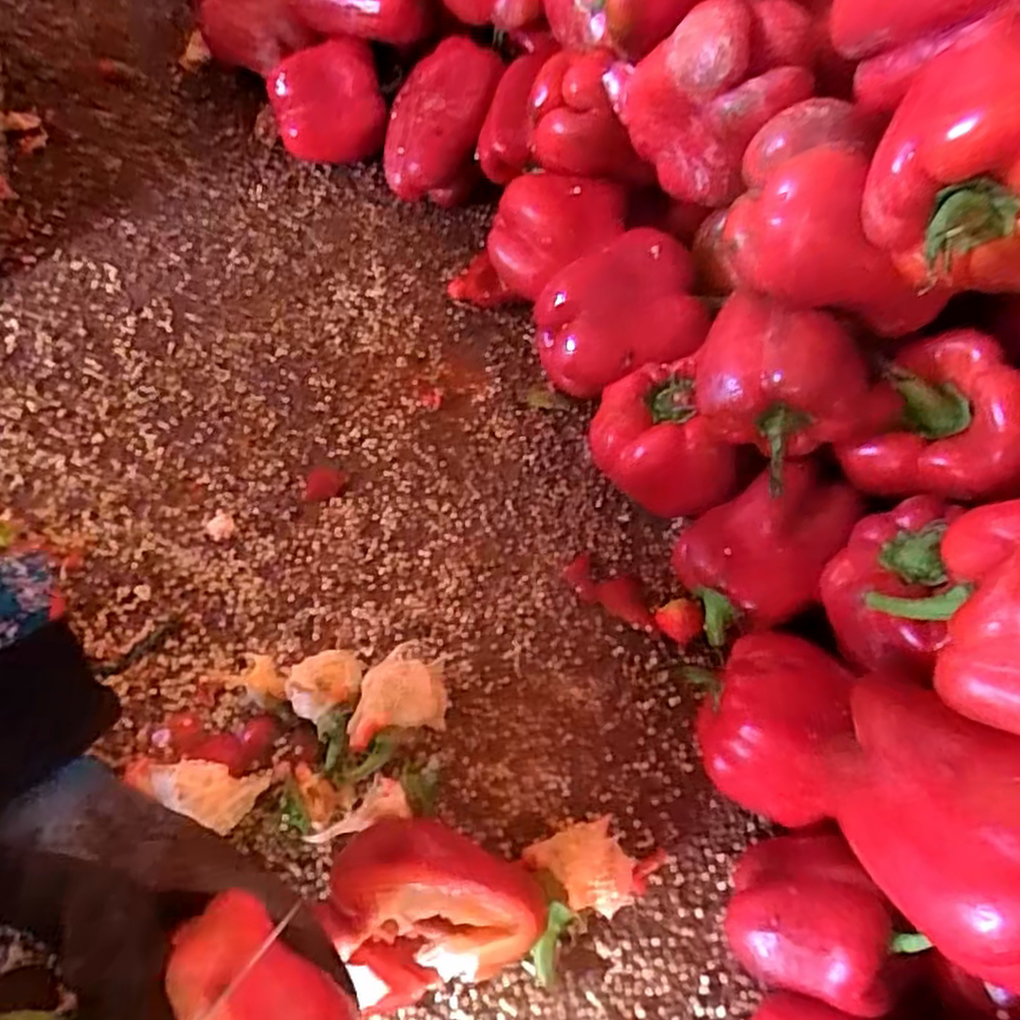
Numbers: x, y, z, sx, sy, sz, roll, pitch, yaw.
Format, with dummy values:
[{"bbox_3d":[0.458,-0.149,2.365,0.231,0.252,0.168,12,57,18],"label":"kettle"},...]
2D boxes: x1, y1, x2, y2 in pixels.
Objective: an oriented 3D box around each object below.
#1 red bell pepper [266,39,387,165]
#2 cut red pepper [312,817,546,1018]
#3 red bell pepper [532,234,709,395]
[{"bbox_3d":[-0.150,-0.331,0.612,0.087,0.073,0.057,-13,65,-8],"label":"red bell pepper"},{"bbox_3d":[-0.037,0.191,0.364,0.094,0.062,0.076,-15,65,-8],"label":"cut red pepper"},{"bbox_3d":[0.074,-0.122,0.500,0.100,0.092,0.085,-10,65,-6],"label":"red bell pepper"}]

